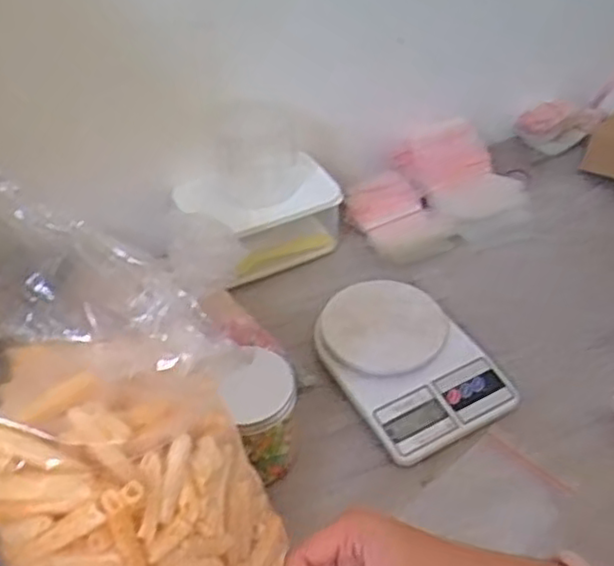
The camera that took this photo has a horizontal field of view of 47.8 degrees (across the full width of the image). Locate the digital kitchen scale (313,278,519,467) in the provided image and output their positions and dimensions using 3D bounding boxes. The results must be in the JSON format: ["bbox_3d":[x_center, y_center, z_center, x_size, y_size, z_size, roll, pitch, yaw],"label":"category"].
[{"bbox_3d":[0.106,0.080,0.742,0.155,0.040,0.207,-23,47,-20],"label":"digital kitchen scale"}]

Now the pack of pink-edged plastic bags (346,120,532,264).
[{"bbox_3d":[0.170,-0.125,0.921,0.222,0.072,0.170,-19,45,-16],"label":"pack of pink-edged plastic bags"}]

